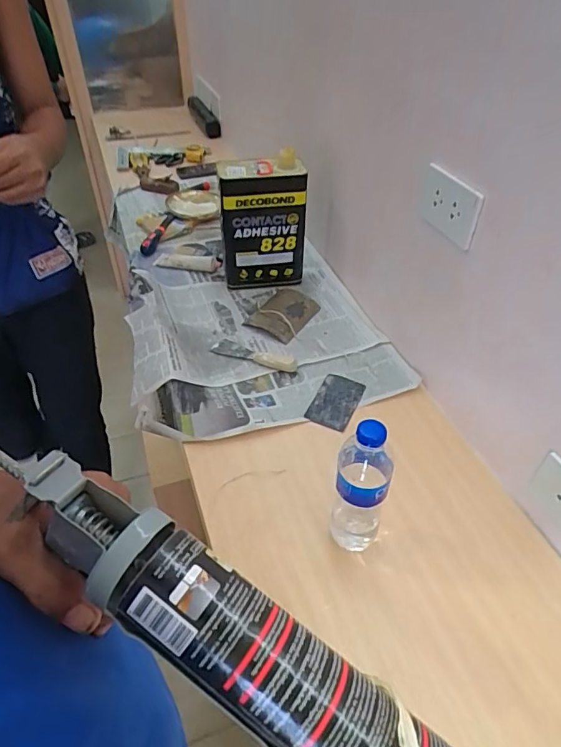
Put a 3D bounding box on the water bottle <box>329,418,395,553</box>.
[{"bbox_3d":[0.094,0.137,0.580,0.063,0.209,0.058,7,44,7],"label":"water bottle"}]

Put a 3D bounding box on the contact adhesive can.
[{"bbox_3d":[-0.036,-0.294,0.990,0.162,0.243,0.079,-8,44,-9],"label":"contact adhesive can"}]

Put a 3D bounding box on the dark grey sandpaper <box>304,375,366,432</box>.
[{"bbox_3d":[0.093,0.047,0.820,0.070,0.011,0.109,20,47,19],"label":"dark grey sandpaper"}]

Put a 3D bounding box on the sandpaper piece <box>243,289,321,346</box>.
[{"bbox_3d":[0.007,-0.122,0.977,0.104,0.018,0.132,24,48,22],"label":"sandpaper piece"}]

